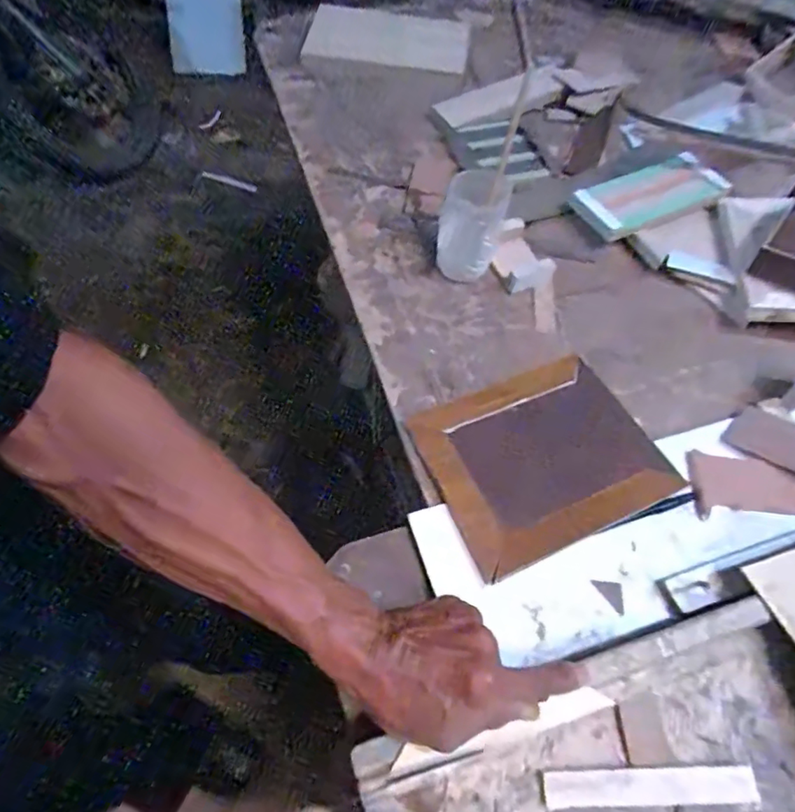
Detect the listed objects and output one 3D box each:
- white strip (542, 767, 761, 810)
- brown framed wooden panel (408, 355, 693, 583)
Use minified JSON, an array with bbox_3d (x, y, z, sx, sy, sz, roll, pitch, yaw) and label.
[{"bbox_3d":[0.164,0.248,0.352,0.136,0.008,0.020,0,58,-3],"label":"white strip"},{"bbox_3d":[0.126,0.043,0.483,0.193,0.010,0.161,-21,63,-14],"label":"brown framed wooden panel"}]

